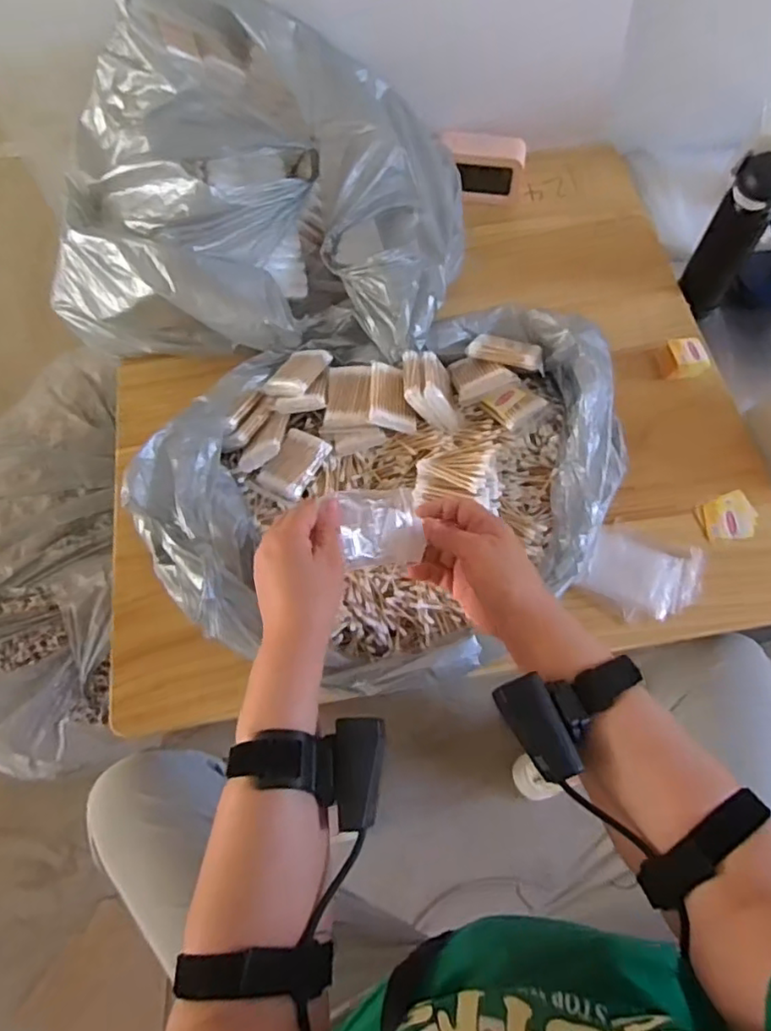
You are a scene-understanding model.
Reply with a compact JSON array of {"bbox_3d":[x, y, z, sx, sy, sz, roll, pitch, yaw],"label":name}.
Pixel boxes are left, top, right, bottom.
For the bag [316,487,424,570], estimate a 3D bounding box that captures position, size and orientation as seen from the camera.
[{"bbox_3d":[-0.005,0.010,0.525,0.074,0.019,0.064,-5,96,-27],"label":"bag"}]

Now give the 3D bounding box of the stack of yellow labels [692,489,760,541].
[{"bbox_3d":[0.394,0.002,0.702,0.065,0.006,0.056,-13,65,-3],"label":"stack of yellow labels"}]

